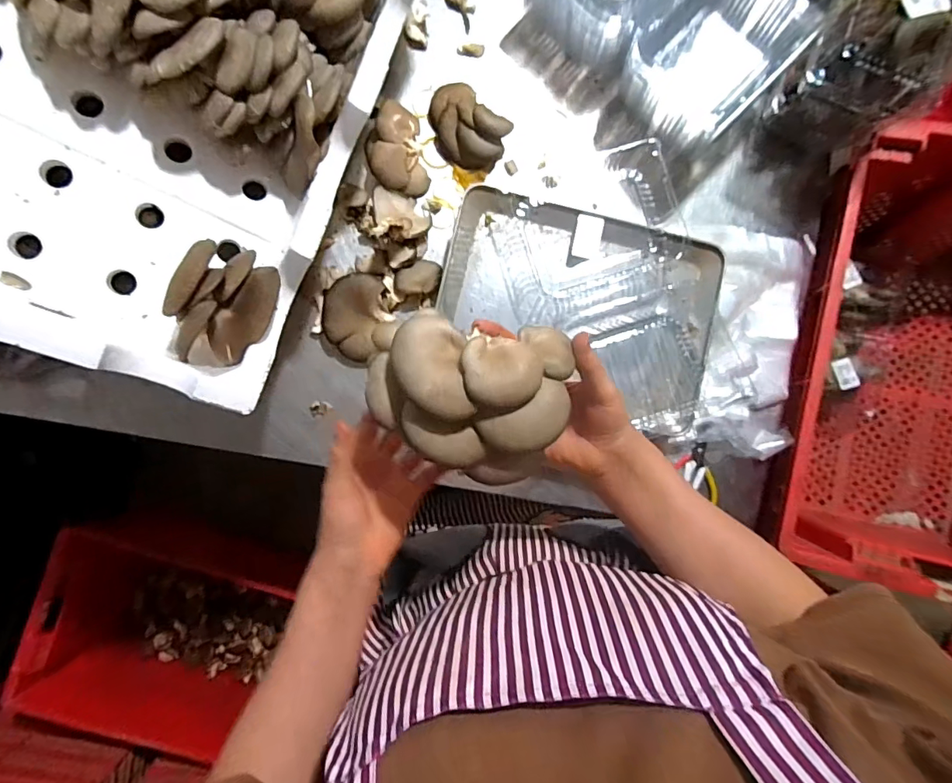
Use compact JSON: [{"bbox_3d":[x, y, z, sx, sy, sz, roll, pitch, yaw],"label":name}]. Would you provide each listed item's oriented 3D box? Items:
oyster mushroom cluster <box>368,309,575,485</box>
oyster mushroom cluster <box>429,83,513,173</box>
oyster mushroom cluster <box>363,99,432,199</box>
[{"bbox_3d":[-0.007,0.006,0.364,0.145,0.057,0.118,7,90,-4],"label":"oyster mushroom cluster"},{"bbox_3d":[-0.013,-0.358,0.661,0.088,0.043,0.119,-43,93,-3],"label":"oyster mushroom cluster"},{"bbox_3d":[-0.108,-0.322,0.656,0.072,0.032,0.122,-14,91,-4],"label":"oyster mushroom cluster"}]

